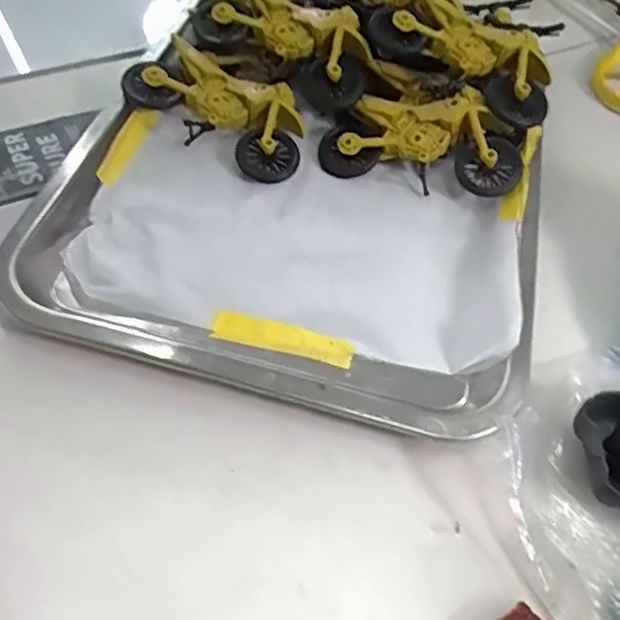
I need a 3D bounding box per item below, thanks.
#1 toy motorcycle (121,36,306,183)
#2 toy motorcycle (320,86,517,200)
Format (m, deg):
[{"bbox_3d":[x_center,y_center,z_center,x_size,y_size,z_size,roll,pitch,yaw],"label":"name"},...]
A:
[{"bbox_3d":[-0.055,-0.129,0.393,0.118,0.029,0.062,33,57,18],"label":"toy motorcycle"},{"bbox_3d":[0.069,-0.107,0.389,0.118,0.037,0.059,9,53,1],"label":"toy motorcycle"}]

